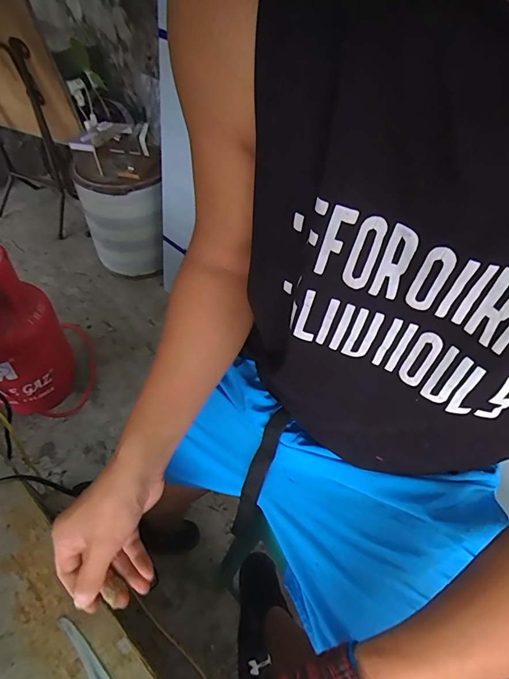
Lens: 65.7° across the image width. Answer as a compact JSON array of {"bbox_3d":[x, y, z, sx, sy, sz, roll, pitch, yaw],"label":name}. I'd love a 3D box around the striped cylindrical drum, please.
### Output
[{"bbox_3d":[-0.570,-0.560,1.727,0.321,0.563,0.284,-11,51,-15],"label":"striped cylindrical drum"}]

